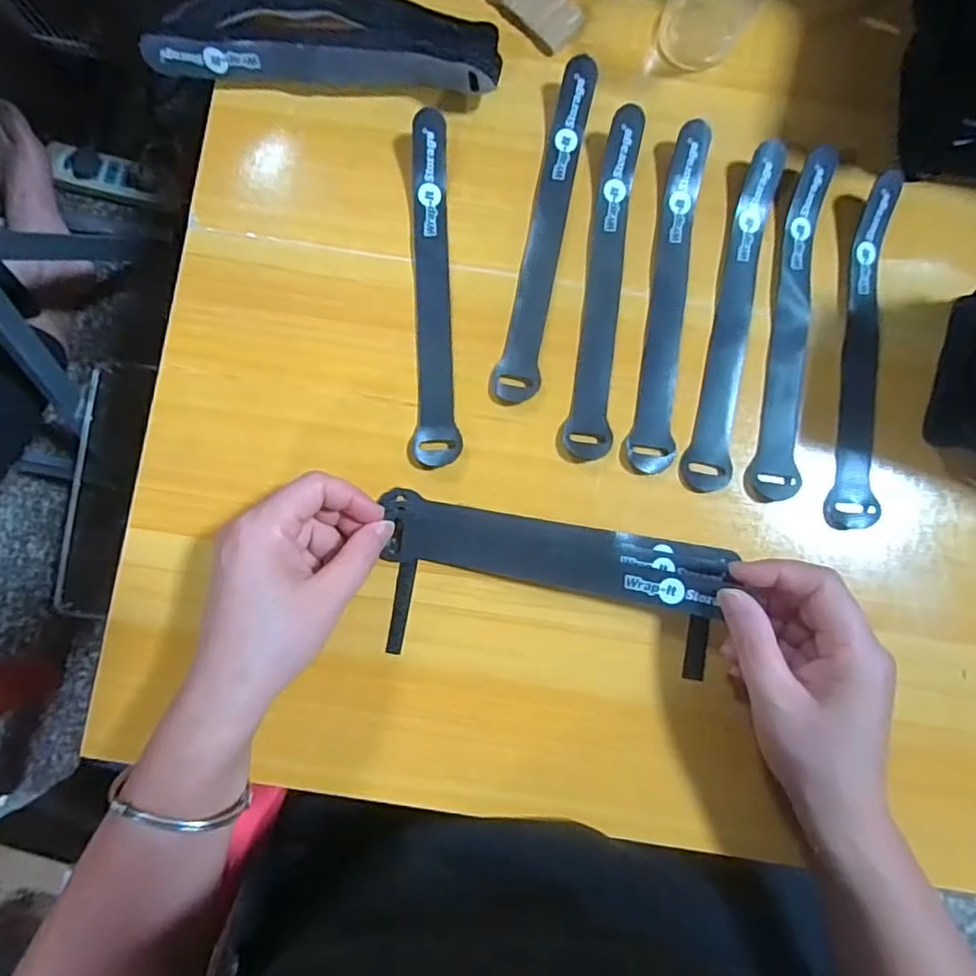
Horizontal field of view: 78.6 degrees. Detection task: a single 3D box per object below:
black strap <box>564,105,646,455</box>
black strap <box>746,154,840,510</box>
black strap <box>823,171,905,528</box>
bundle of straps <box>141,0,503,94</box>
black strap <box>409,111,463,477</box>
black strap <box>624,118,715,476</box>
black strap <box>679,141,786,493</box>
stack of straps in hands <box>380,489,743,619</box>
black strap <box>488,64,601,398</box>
[{"bbox_3d":[0.068,-0.118,0.343,0.023,0.016,0.205,7,82,5],"label":"black strap"},{"bbox_3d":[0.177,-0.095,0.343,0.026,0.013,0.204,10,83,1],"label":"black strap"},{"bbox_3d":[0.213,-0.076,0.331,0.026,0.014,0.196,10,83,1],"label":"black strap"},{"bbox_3d":[-0.095,-0.265,0.351,0.200,0.027,0.054,5,83,1],"label":"bundle of straps"},{"bbox_3d":[-0.033,-0.115,0.342,0.024,0.014,0.204,-2,83,0],"label":"black strap"},{"bbox_3d":[0.108,-0.110,0.344,0.024,0.013,0.204,11,82,4],"label":"black strap"},{"bbox_3d":[0.145,-0.100,0.344,0.024,0.011,0.207,14,83,3],"label":"black strap"},{"bbox_3d":[0.037,0.035,0.321,0.186,0.024,0.036,10,83,5],"label":"stack of straps in hands"},{"bbox_3d":[0.036,-0.150,0.347,0.024,0.017,0.207,13,82,4],"label":"black strap"}]

